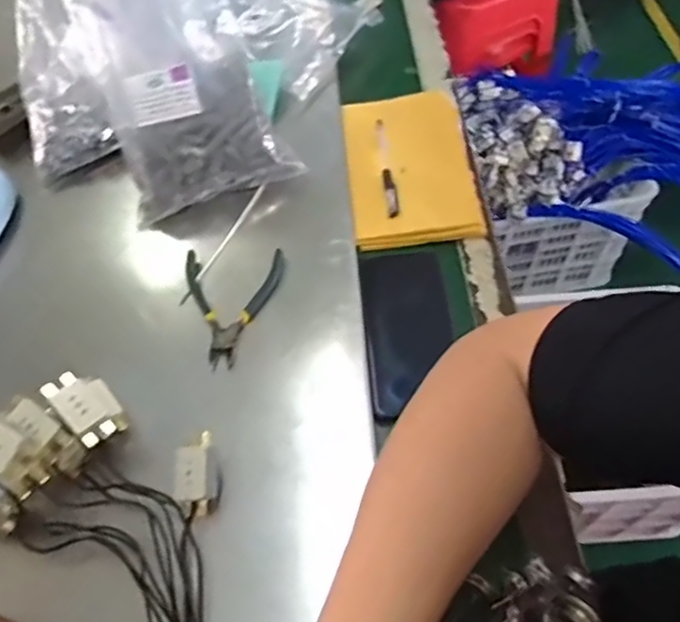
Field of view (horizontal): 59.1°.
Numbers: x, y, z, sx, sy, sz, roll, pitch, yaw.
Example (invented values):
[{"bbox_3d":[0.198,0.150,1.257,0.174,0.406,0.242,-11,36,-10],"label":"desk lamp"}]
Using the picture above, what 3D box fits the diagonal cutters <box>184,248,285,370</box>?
[{"bbox_3d":[-0.099,-0.005,0.537,0.092,0.014,0.118,-2,56,3],"label":"diagonal cutters"}]

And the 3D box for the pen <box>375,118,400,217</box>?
[{"bbox_3d":[0.048,-0.153,0.632,0.012,0.012,0.135,-6,56,0],"label":"pen"}]

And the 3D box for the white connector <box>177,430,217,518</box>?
[{"bbox_3d":[-0.105,0.121,0.445,0.025,0.036,0.055,-10,56,-2],"label":"white connector"}]

